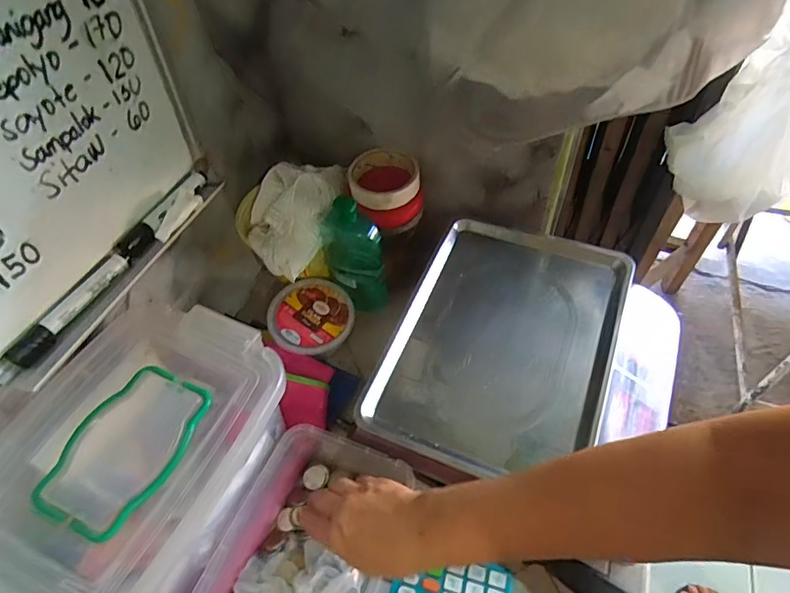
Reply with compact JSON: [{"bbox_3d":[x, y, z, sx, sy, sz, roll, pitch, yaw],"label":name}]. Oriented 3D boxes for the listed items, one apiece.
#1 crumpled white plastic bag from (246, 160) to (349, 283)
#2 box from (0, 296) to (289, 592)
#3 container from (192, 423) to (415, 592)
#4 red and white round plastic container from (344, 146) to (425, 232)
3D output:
[{"bbox_3d":[-0.137,-0.116,0.638,0.117,0.081,0.143,31,61,24],"label":"crumpled white plastic bag"},{"bbox_3d":[-0.253,0.163,0.485,0.195,0.150,0.298,18,57,17],"label":"box"},{"bbox_3d":[-0.097,0.274,0.485,0.148,0.084,0.251,13,55,14],"label":"container"},{"bbox_3d":[-0.013,-0.142,0.633,0.093,0.054,0.101,-2,53,3],"label":"red and white round plastic container"}]

